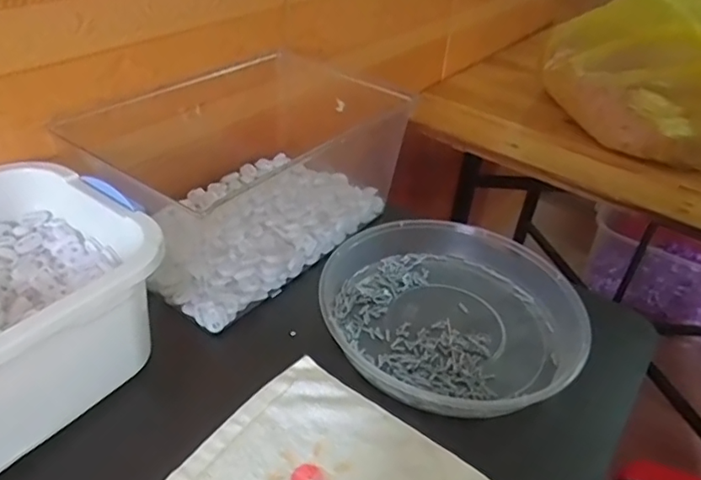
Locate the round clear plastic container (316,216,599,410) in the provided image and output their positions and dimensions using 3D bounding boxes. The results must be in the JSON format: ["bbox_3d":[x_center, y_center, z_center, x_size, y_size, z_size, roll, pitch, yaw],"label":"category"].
[{"bbox_3d":[0.091,0.066,0.514,0.236,0.044,0.224,6,37,1],"label":"round clear plastic container"}]

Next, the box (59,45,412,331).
[{"bbox_3d":[-0.100,-0.084,0.598,0.218,0.132,0.329,29,43,27],"label":"box"}]

